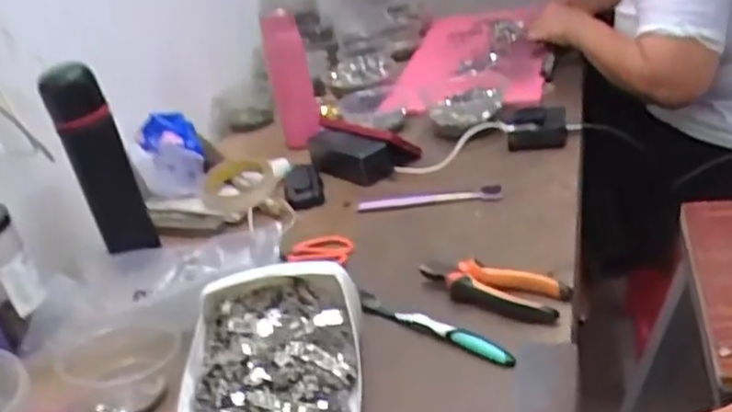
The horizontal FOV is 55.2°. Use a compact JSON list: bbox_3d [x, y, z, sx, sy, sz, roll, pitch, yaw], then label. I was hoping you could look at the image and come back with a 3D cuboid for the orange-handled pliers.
[{"bbox_3d":[0.122,0.077,0.688,0.143,0.027,0.057,10,34,35],"label":"orange-handled pliers"}]

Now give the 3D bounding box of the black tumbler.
[{"bbox_3d":[-0.320,-0.046,0.849,0.067,0.237,0.056,-20,28,-16],"label":"black tumbler"}]

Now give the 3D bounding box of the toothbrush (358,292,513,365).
[{"bbox_3d":[0.062,0.110,0.653,0.172,0.010,0.020,14,37,40],"label":"toothbrush"}]

